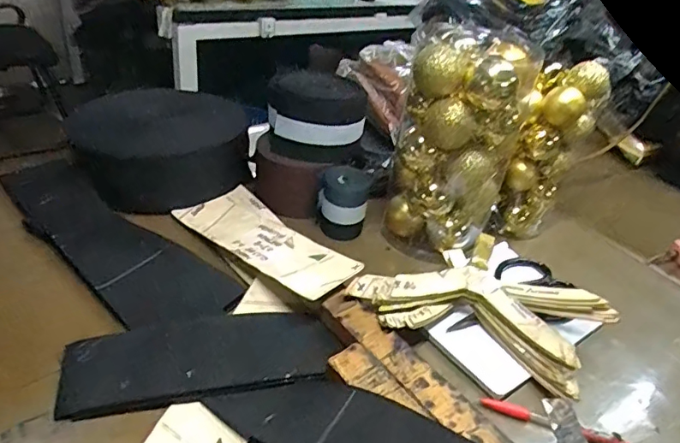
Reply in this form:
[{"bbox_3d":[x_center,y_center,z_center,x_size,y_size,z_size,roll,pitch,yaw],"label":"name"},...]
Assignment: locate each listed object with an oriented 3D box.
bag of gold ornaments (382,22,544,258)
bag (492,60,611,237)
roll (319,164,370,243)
[{"bbox_3d":[0.137,-0.092,0.629,0.137,0.250,0.112,18,36,14],"label":"bag of gold ornaments"},{"bbox_3d":[0.262,-0.084,0.673,0.103,0.225,0.075,6,34,-2],"label":"bag"},{"bbox_3d":[0.002,-0.023,0.667,0.063,0.085,0.051,6,34,-2],"label":"roll"}]

